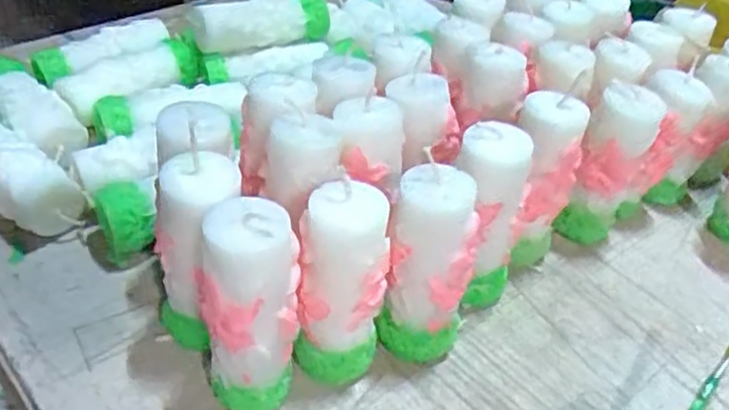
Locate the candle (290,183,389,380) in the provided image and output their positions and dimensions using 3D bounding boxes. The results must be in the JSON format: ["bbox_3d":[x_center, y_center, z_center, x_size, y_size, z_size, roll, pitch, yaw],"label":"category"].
[{"bbox_3d":[-0.011,0.042,0.336,0.040,0.107,0.034,7,39,1],"label":"candle"}]

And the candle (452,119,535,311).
[{"bbox_3d":[0.066,0.010,0.387,0.039,0.109,0.032,-17,45,-26],"label":"candle"}]

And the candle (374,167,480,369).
[{"bbox_3d":[0.033,0.034,0.352,0.039,0.108,0.034,19,41,15],"label":"candle"}]

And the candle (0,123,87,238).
[{"bbox_3d":[-0.219,-0.016,0.431,0.109,0.044,0.038,33,46,29],"label":"candle"}]

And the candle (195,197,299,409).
[{"bbox_3d":[-0.053,0.051,0.320,0.044,0.109,0.041,-4,40,-13],"label":"candle"}]

